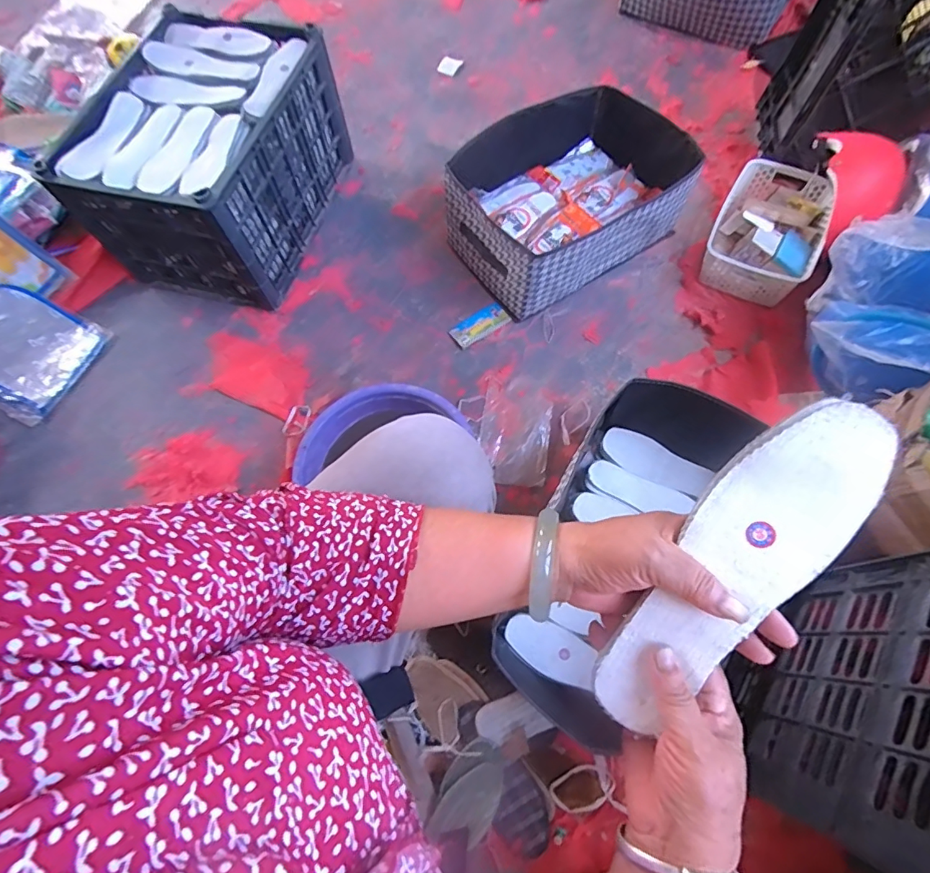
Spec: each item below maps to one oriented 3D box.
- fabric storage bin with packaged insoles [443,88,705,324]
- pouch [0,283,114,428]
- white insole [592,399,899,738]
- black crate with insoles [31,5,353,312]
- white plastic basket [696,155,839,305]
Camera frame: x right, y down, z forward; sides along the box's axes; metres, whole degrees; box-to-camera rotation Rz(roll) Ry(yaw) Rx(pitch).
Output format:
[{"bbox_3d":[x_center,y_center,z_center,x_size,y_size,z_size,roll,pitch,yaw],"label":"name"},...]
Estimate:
[{"bbox_3d":[0.207,-0.486,1.004,0.444,0.186,0.324,-34,70,-11],"label":"fabric storage bin with packaged insoles"},{"bbox_3d":[-0.934,-0.195,1.025,0.291,0.081,0.240,31,72,14],"label":"pouch"},{"bbox_3d":[0.157,0.081,0.292,0.071,0.006,0.228,36,103,14],"label":"white insole"},{"bbox_3d":[-0.526,-0.579,1.023,0.383,0.277,0.482,14,69,8],"label":"black crate with insoles"},{"bbox_3d":[0.633,-0.434,1.020,0.198,0.093,0.325,28,72,13],"label":"white plastic basket"}]

